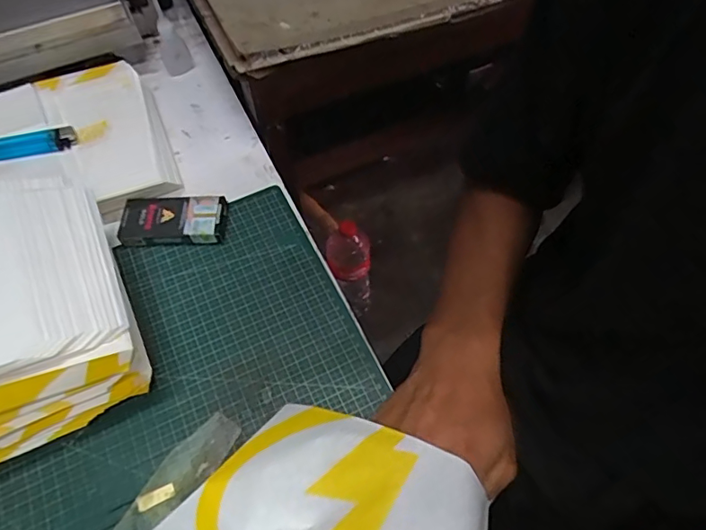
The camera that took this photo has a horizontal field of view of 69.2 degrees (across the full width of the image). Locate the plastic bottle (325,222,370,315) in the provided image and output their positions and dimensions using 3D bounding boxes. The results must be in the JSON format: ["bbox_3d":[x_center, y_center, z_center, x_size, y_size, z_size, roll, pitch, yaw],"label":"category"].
[{"bbox_3d":[-0.008,0.011,1.031,0.080,0.313,0.074,-19,60,-9],"label":"plastic bottle"}]

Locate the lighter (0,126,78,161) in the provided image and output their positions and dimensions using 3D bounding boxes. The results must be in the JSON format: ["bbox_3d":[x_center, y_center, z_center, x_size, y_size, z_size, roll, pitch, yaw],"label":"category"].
[{"bbox_3d":[-0.317,-0.119,0.505,0.080,0.016,0.024,-17,60,-8],"label":"lighter"}]

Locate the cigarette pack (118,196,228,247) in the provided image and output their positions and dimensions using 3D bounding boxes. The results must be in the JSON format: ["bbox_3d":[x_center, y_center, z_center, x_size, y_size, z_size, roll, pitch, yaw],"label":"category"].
[{"bbox_3d":[-0.172,-0.043,0.491,0.099,0.019,0.047,-2,60,1],"label":"cigarette pack"}]

